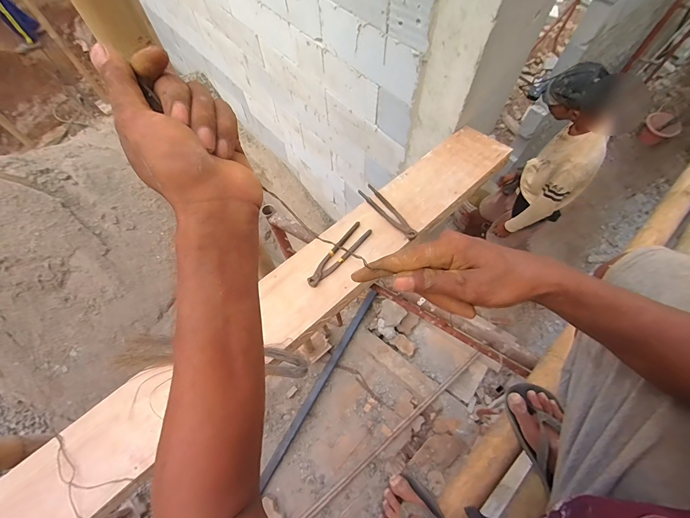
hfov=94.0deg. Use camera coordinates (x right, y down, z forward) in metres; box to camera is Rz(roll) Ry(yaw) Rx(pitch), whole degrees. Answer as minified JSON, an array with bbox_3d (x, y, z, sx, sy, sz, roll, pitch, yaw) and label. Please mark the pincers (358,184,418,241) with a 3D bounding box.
[{"bbox_3d":[0.122,-0.134,0.910,0.047,0.021,0.219,-32,68,-14],"label":"pincers"}]

